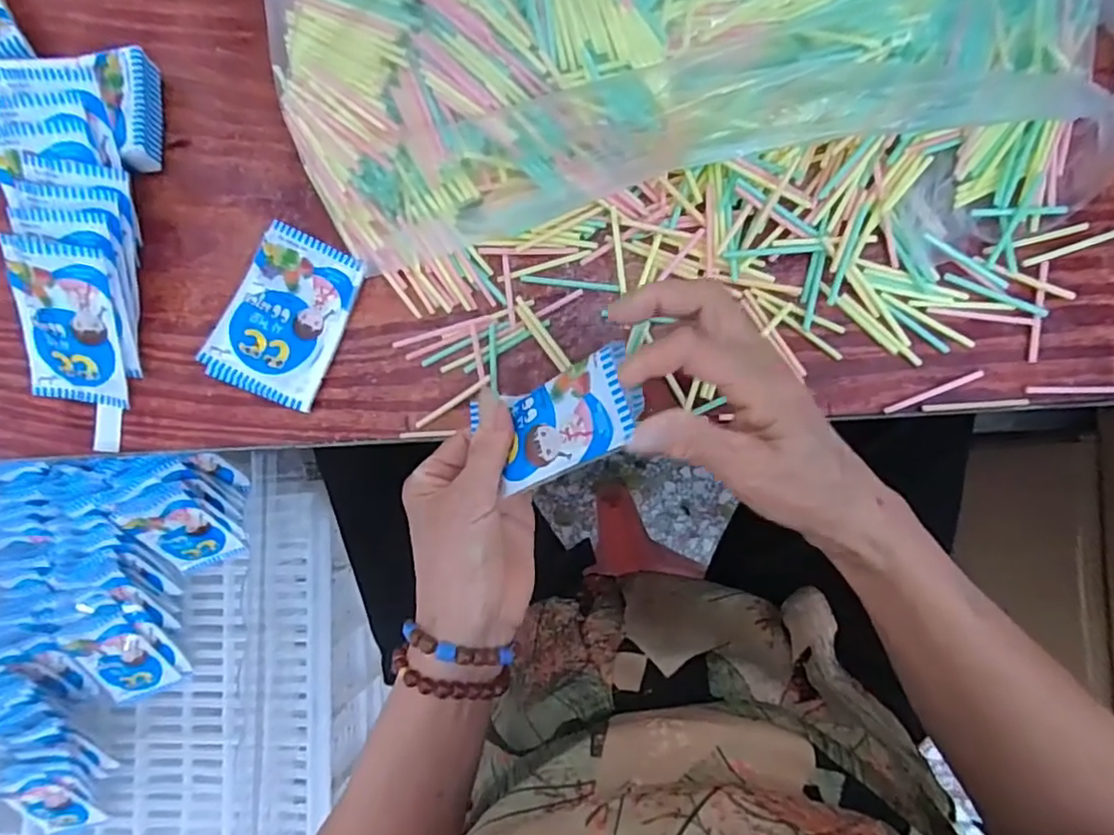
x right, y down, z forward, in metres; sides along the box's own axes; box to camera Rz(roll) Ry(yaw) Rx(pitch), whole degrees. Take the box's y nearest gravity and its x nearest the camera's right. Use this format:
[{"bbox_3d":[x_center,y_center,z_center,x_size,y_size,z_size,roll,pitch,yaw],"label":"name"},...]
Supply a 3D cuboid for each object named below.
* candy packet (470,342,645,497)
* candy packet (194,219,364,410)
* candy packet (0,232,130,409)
[{"bbox_3d":[-0.003,0.003,0.306,0.095,0.004,0.050,-20,75,33],"label":"candy packet"},{"bbox_3d":[-0.175,-0.066,0.406,0.076,0.011,0.106,21,87,5],"label":"candy packet"},{"bbox_3d":[-0.308,-0.057,0.394,0.062,0.012,0.102,7,116,2],"label":"candy packet"}]

